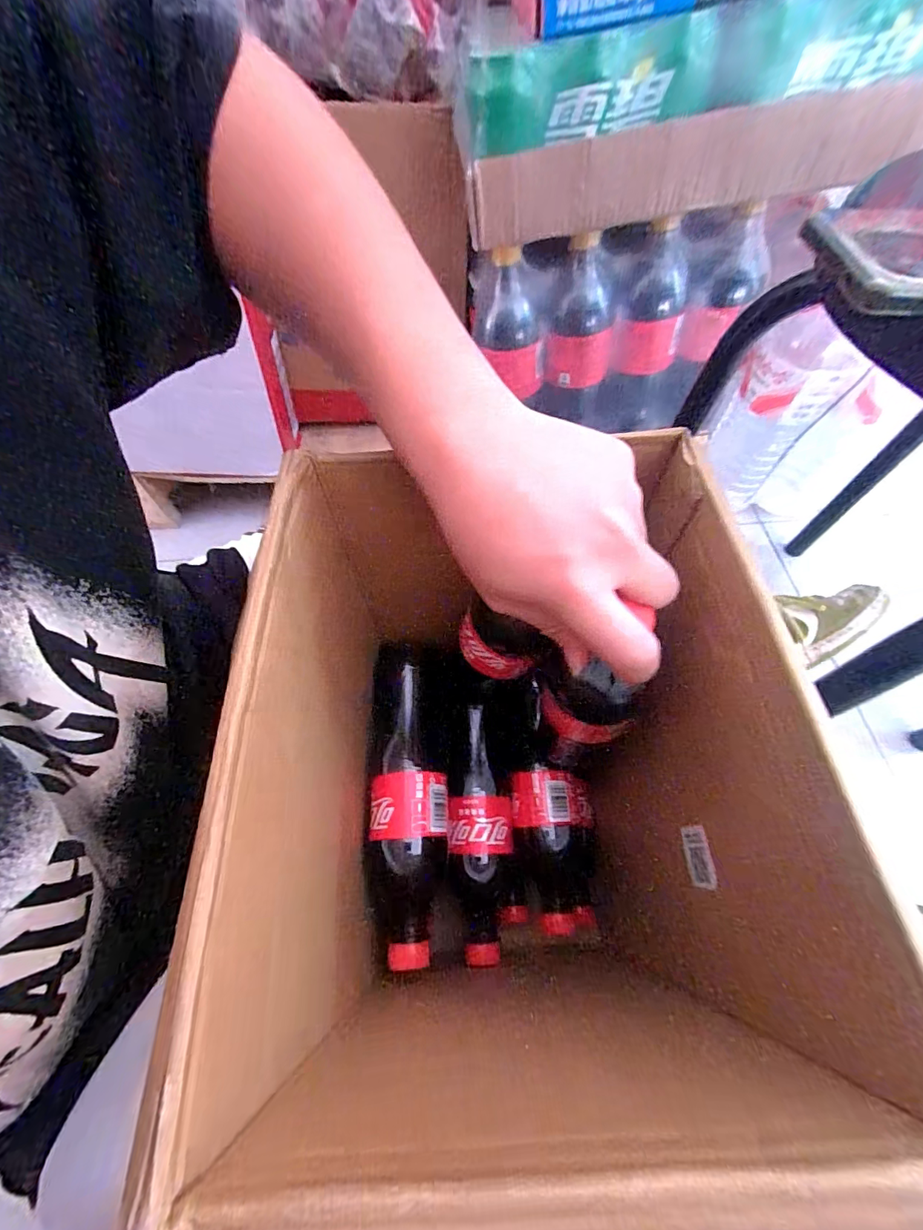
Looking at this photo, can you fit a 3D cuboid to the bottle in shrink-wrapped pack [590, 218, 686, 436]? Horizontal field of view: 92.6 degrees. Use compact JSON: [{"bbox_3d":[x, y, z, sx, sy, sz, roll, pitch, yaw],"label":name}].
[{"bbox_3d":[0.210,-0.312,0.510,0.071,0.206,0.058,19,63,12],"label":"bottle in shrink-wrapped pack"}]

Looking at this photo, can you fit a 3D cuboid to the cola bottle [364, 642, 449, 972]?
[{"bbox_3d":[-0.044,0.138,0.358,0.061,0.066,0.222,-5,77,-1],"label":"cola bottle"}]

